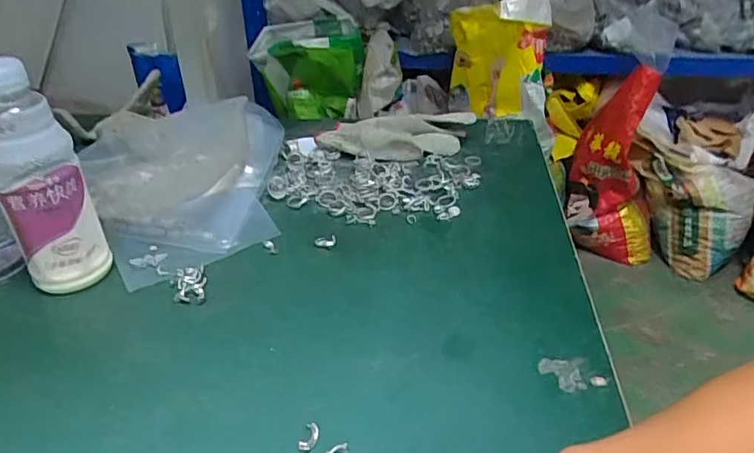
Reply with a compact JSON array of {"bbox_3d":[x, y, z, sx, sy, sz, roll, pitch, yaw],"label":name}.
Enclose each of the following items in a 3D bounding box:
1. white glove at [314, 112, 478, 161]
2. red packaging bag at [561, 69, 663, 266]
[{"bbox_3d":[0.026,-0.118,0.699,0.206,0.038,0.074,-3,33,-2],"label":"white glove"},{"bbox_3d":[0.733,-0.160,1.633,0.275,0.563,0.199,9,33,14],"label":"red packaging bag"}]

